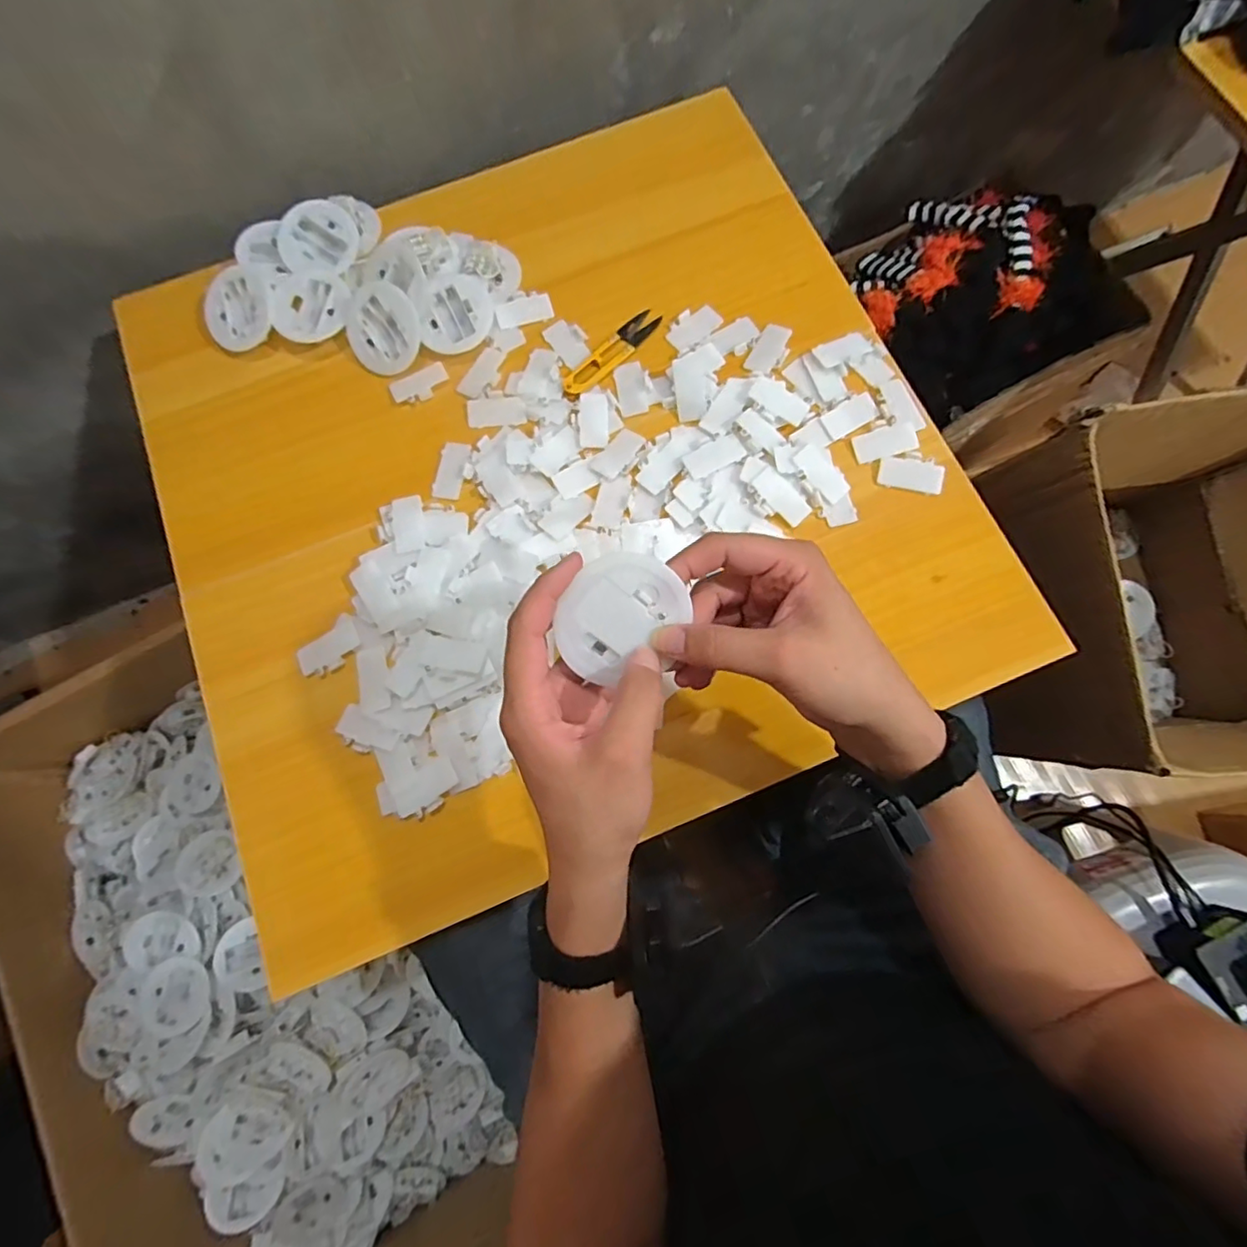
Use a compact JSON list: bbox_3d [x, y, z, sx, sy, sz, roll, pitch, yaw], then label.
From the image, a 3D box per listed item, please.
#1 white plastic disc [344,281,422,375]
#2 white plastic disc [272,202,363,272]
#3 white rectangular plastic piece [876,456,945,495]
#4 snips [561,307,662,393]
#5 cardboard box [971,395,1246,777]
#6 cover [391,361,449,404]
[{"bbox_3d":[-0.197,-0.243,0.480,0.065,0.011,0.067,5,111,12],"label":"white plastic disc"},{"bbox_3d":[-0.263,-0.334,0.501,0.067,0.009,0.067,0,76,2],"label":"white plastic disc"},{"bbox_3d":[0.221,-0.114,0.449,0.048,0.006,0.026,9,76,4],"label":"white rectangular plastic piece"},{"bbox_3d":[-0.010,-0.226,0.485,0.023,0.008,0.103,41,80,11],"label":"snips"},{"bbox_3d":[0.495,-0.014,0.543,0.307,0.256,0.278,-6,76,0],"label":"cardboard box"},{"bbox_3d":[-0.169,-0.198,0.486,0.048,0.004,0.029,-24,76,-4],"label":"cover"}]

